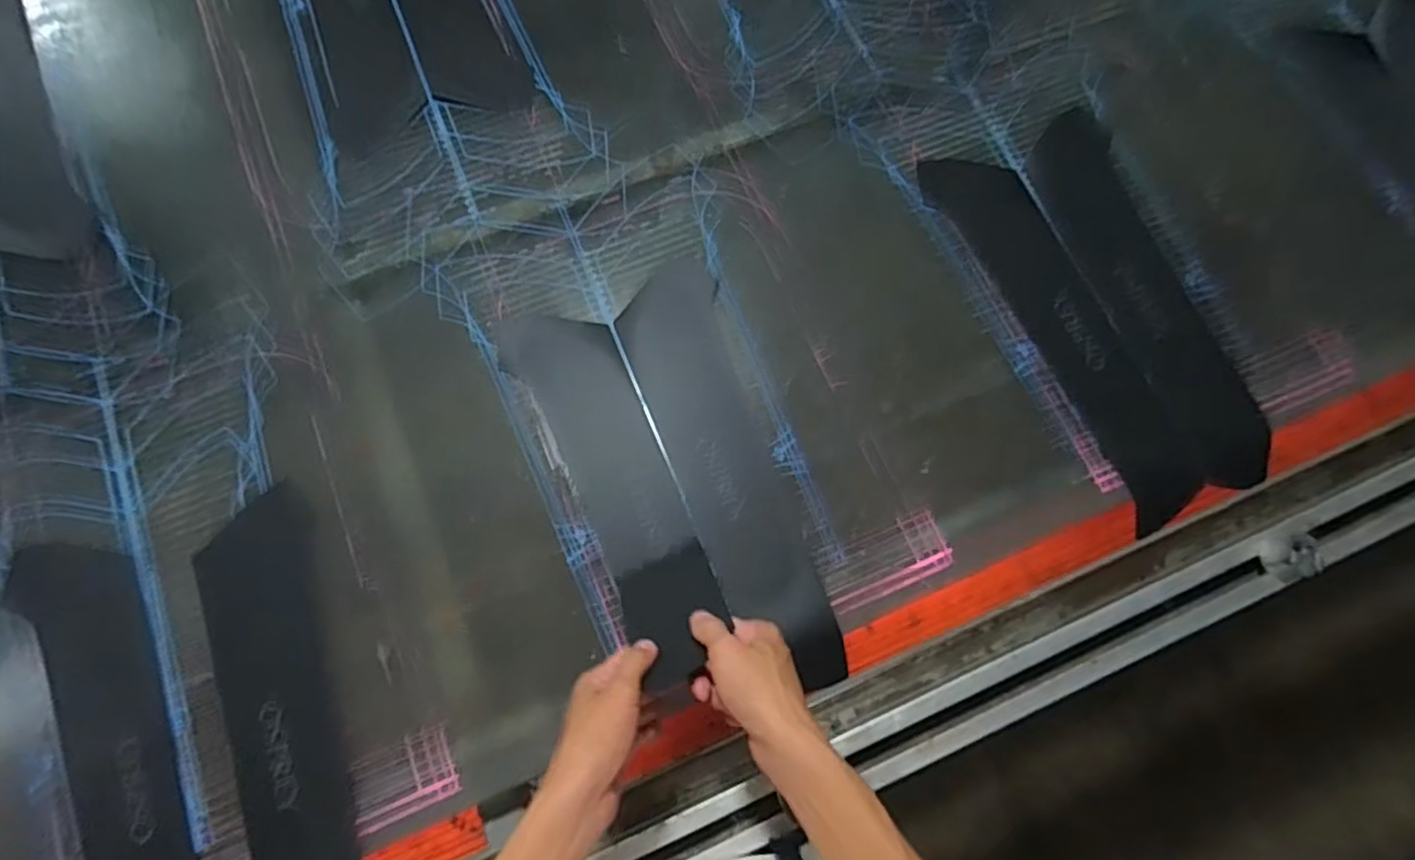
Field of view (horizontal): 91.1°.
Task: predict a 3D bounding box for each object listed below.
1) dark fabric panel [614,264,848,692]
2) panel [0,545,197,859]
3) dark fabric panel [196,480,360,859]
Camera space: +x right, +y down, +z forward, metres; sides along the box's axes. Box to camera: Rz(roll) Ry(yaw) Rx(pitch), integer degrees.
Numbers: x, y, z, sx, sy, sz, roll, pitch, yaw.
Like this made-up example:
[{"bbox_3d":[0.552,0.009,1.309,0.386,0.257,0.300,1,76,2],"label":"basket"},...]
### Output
[{"bbox_3d":[0.016,0.035,0.690,0.107,0.024,0.431,-17,74,-7],"label":"dark fabric panel"},{"bbox_3d":[-0.500,0.298,0.583,0.100,0.011,0.447,-24,73,-8],"label":"panel"},{"bbox_3d":[-0.356,0.270,0.592,0.097,0.011,0.447,-20,73,-7],"label":"dark fabric panel"}]

